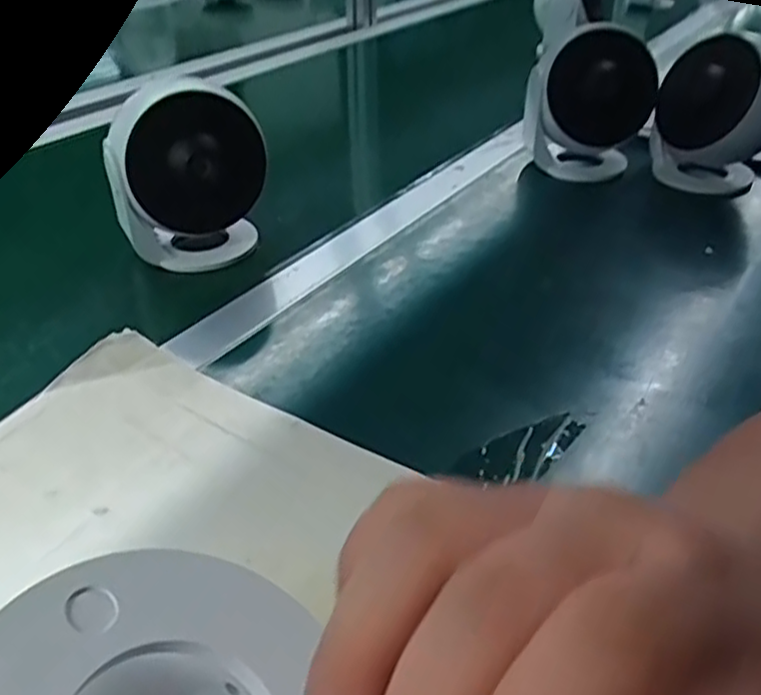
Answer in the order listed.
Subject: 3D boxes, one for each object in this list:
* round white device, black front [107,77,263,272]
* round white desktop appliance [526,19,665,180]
[{"bbox_3d":[-0.149,-0.133,0.549,0.106,0.134,0.057,-25,43,-32],"label":"round white device, black front"},{"bbox_3d":[0.212,-0.246,0.718,0.123,0.134,0.105,10,36,13],"label":"round white desktop appliance"}]

